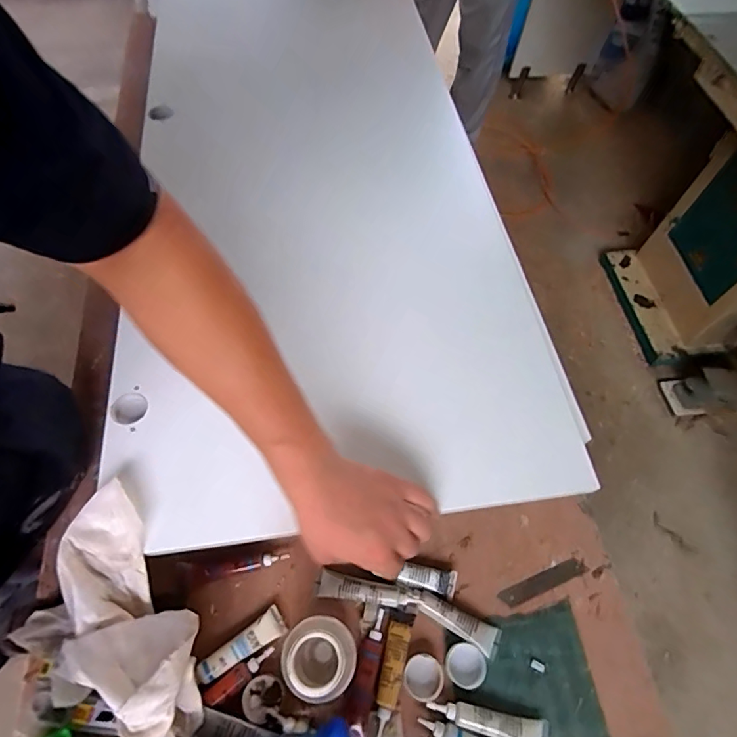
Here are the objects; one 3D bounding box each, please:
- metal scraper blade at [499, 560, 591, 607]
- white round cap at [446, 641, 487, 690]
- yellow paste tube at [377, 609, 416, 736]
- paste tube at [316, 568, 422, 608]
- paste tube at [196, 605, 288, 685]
[{"bbox_3d":[0.182,0.223,0.486,0.099,0.004,0.018,-19,64,-12],"label":"metal scraper blade"},{"bbox_3d":[0.092,0.282,0.442,0.035,0.012,0.034,24,63,10],"label":"white round cap"},{"bbox_3d":[0.022,0.281,0.435,0.023,0.013,0.099,16,62,6],"label":"yellow paste tube"},{"bbox_3d":[0.000,0.223,0.465,0.099,0.019,0.024,10,62,3],"label":"paste tube"},{"bbox_3d":[-0.121,0.262,0.441,0.083,0.013,0.025,-28,66,-17],"label":"paste tube"}]

